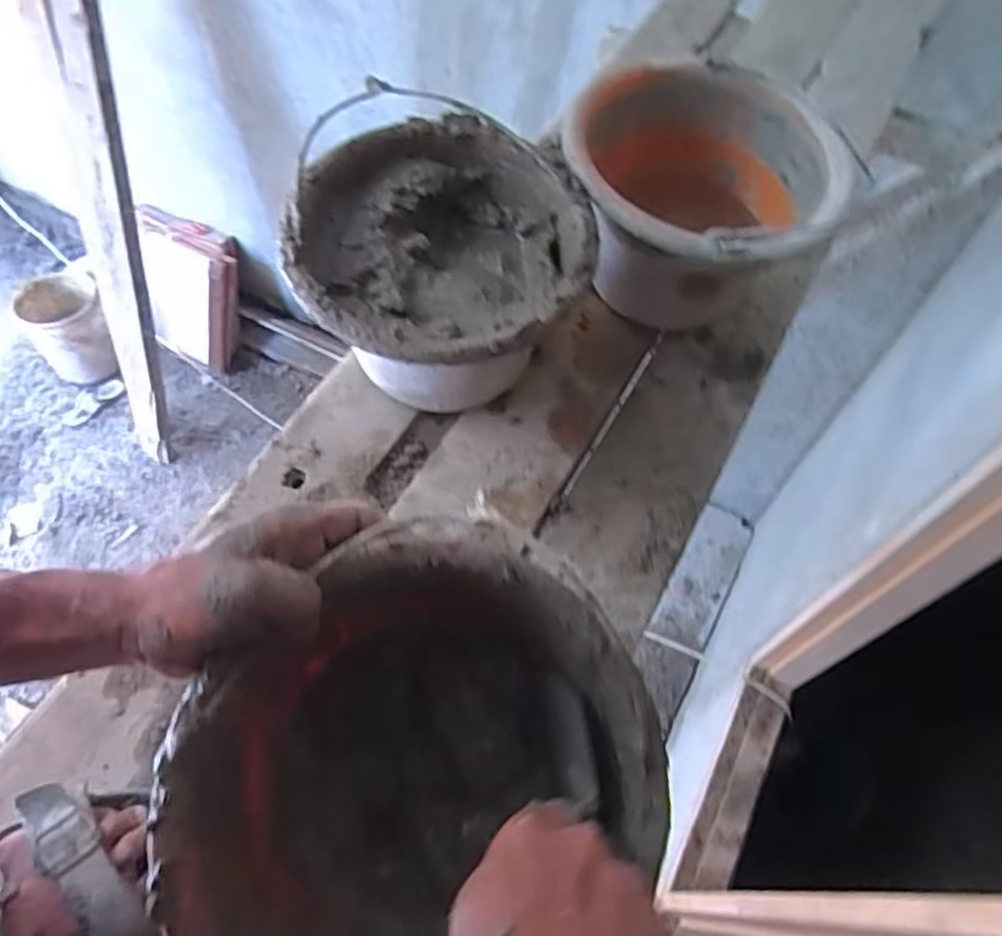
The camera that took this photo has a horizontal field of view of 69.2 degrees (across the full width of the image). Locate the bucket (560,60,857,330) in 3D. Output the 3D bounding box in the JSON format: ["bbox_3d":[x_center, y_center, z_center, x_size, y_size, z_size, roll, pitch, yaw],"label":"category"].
[{"bbox_3d":[0.181,-0.240,0.707,0.232,0.181,0.244,1,60,-2],"label":"bucket"}]

